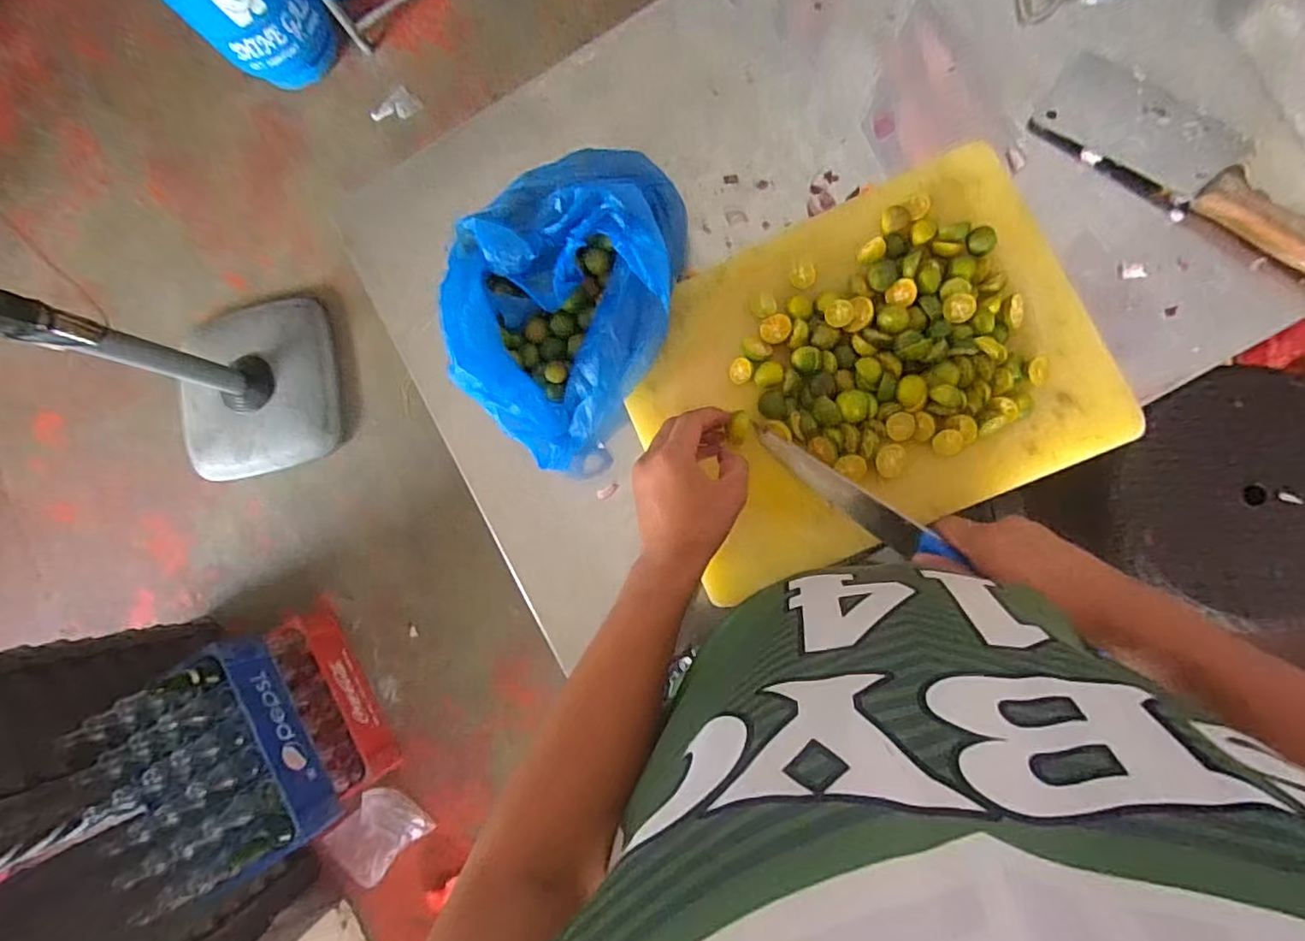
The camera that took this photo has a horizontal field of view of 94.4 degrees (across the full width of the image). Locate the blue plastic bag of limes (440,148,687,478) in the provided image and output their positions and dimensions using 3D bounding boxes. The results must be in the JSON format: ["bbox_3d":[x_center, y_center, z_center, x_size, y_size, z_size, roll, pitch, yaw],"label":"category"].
[{"bbox_3d":[-0.078,-0.175,0.565,0.189,0.090,0.288,15,86,9],"label":"blue plastic bag of limes"}]

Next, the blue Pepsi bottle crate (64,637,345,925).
[{"bbox_3d":[-0.854,0.589,1.173,0.296,0.207,0.405,-32,81,4],"label":"blue Pepsi bottle crate"}]

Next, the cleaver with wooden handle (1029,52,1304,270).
[{"bbox_3d":[0.507,-0.278,0.543,0.303,0.027,0.088,39,90,10],"label":"cleaver with wooden handle"}]

